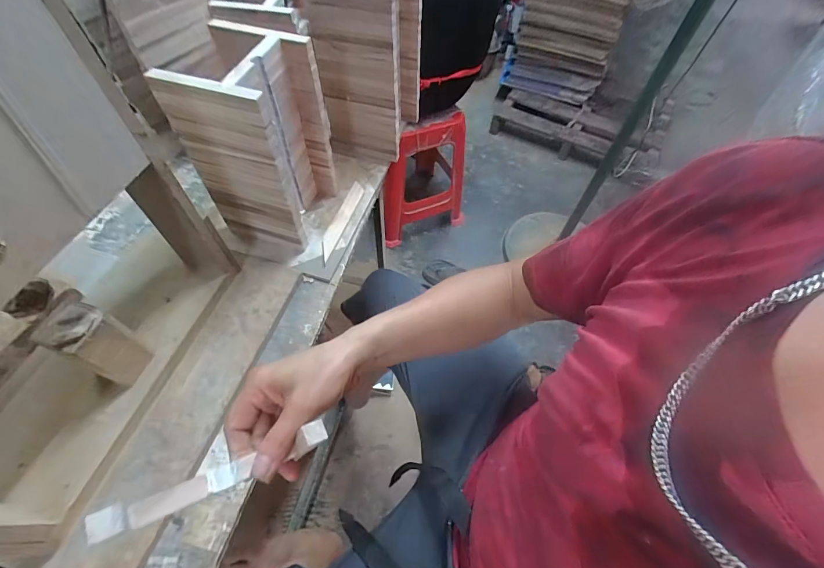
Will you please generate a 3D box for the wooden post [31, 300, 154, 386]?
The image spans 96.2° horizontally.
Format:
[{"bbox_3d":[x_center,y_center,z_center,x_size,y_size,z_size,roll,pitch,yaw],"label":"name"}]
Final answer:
[{"bbox_3d":[-0.384,0.075,0.454,0.058,0.113,0.064,17,57,8],"label":"wooden post"}]

